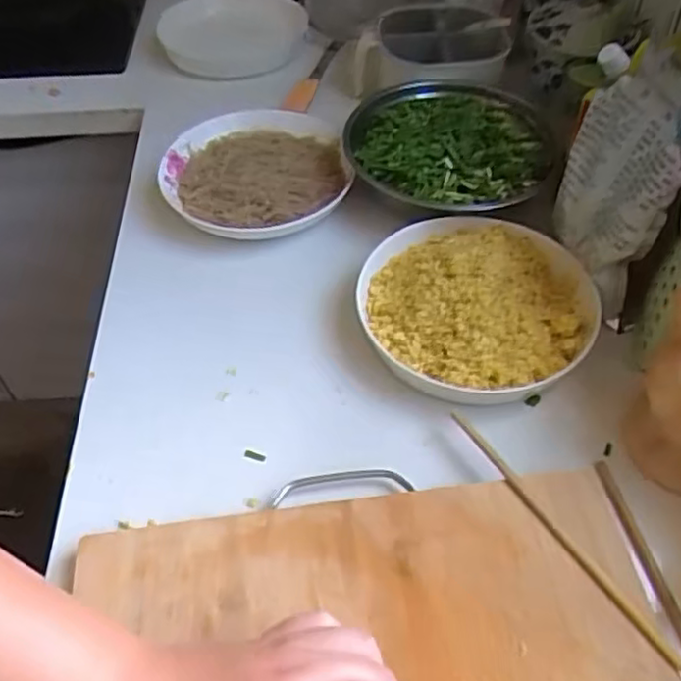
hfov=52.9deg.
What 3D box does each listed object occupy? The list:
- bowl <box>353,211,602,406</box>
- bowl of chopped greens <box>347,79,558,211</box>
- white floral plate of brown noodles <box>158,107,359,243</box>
[{"bbox_3d":[0.114,-0.033,0.582,0.191,0.067,0.180,-1,50,1],"label":"bowl"},{"bbox_3d":[0.109,-0.198,0.690,0.198,0.048,0.193,-2,50,0],"label":"bowl of chopped greens"},{"bbox_3d":[-0.088,-0.170,0.713,0.186,0.037,0.188,-1,50,1],"label":"white floral plate of brown noodles"}]

